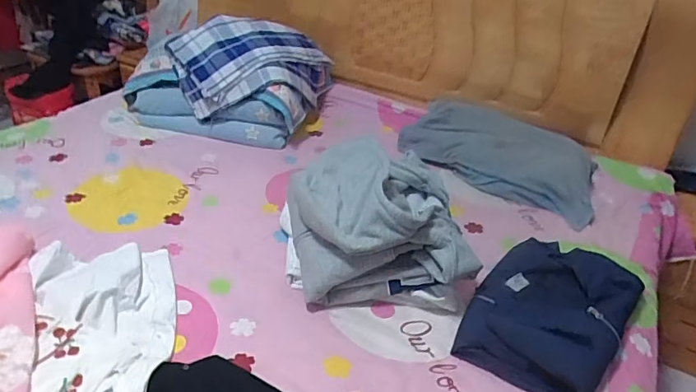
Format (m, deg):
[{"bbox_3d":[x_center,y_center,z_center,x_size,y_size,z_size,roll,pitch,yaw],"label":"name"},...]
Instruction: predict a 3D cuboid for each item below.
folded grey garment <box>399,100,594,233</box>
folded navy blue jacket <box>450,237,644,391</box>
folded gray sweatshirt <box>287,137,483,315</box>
[{"bbox_3d":[0.456,-0.125,1.455,0.571,0.067,0.322,25,60,19],"label":"folded grey garment"},{"bbox_3d":[0.395,0.208,0.947,0.261,0.108,0.372,26,35,28],"label":"folded navy blue jacket"},{"bbox_3d":[0.064,0.050,1.043,0.355,0.205,0.338,3,31,-8],"label":"folded gray sweatshirt"}]

